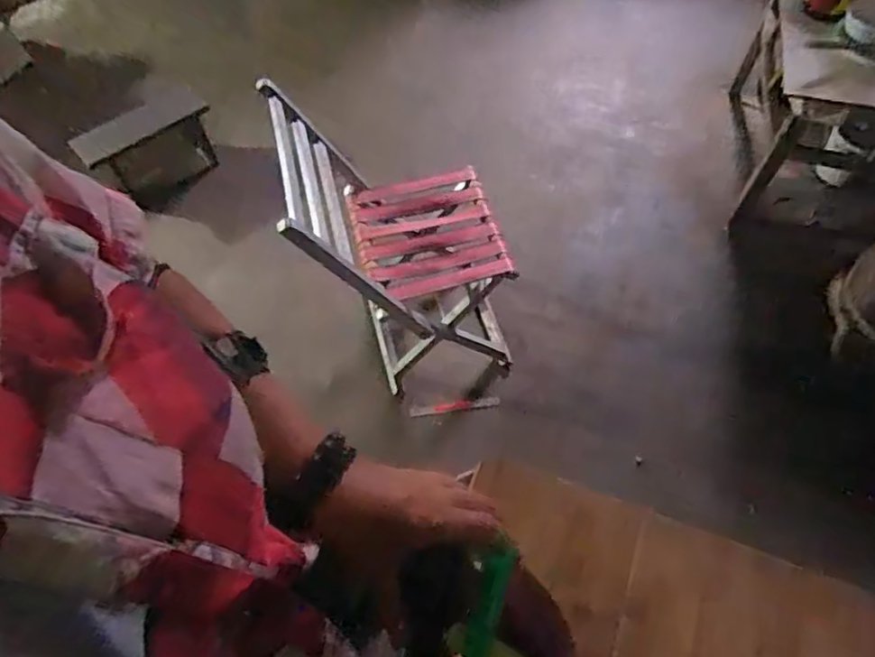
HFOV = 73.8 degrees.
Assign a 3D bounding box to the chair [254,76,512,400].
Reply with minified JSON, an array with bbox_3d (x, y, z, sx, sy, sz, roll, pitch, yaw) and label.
[{"bbox_3d":[-0.075,-0.187,1.379,0.428,0.668,0.425,-11,58,-4],"label":"chair"}]

